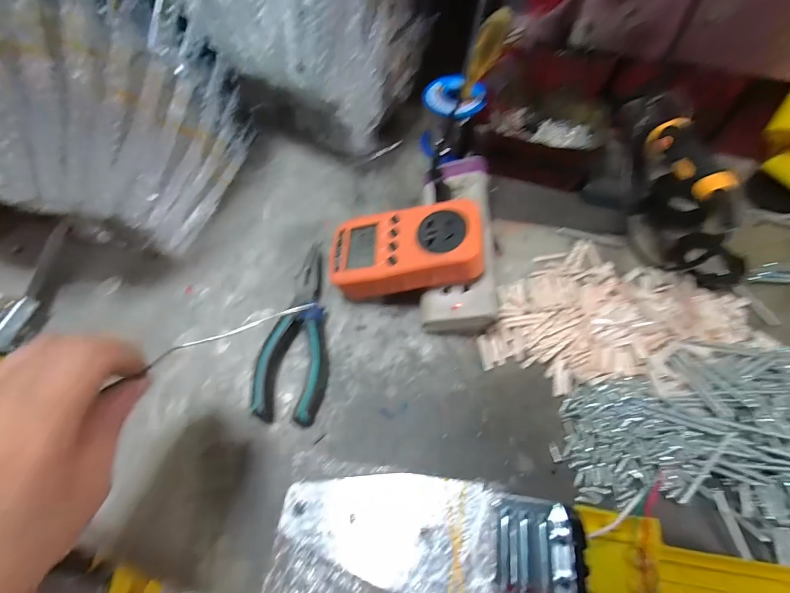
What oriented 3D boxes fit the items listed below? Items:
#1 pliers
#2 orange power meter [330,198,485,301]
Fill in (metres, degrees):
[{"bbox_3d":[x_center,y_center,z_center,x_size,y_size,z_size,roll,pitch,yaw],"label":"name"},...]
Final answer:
[{"bbox_3d":[-0.085,0.027,0.302,0.052,0.018,0.154,-2,63,1],"label":"pliers"},{"bbox_3d":[0.009,-0.039,0.293,0.127,0.028,0.071,-8,67,19],"label":"orange power meter"}]

